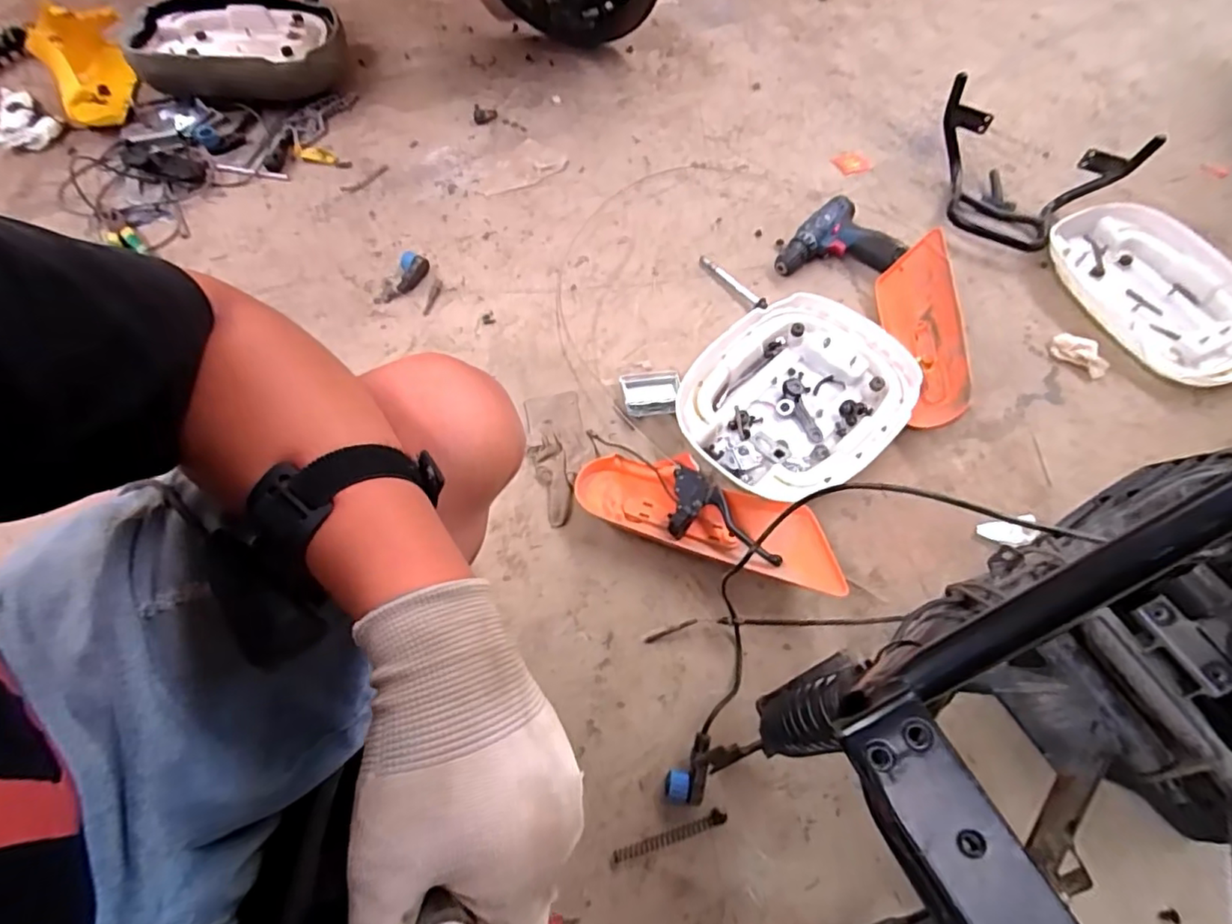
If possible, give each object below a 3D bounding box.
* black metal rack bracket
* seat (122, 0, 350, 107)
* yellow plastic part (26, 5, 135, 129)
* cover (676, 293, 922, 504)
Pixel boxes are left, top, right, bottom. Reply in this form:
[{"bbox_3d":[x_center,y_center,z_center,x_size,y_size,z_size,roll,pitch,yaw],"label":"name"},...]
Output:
[{"bbox_3d":[0.746,-0.538,1.109,0.355,0.152,0.258,31,63,13],"label":"black metal rack bracket"},{"bbox_3d":[-0.746,-0.818,1.193,0.397,0.107,0.285,0,61,-3],"label":"seat"},{"bbox_3d":[-0.996,-0.761,1.124,0.115,0.130,0.266,-18,64,-13],"label":"yellow plastic part"},{"bbox_3d":[0.270,-0.100,0.894,0.374,0.044,0.276,-38,69,-22],"label":"cover"}]

